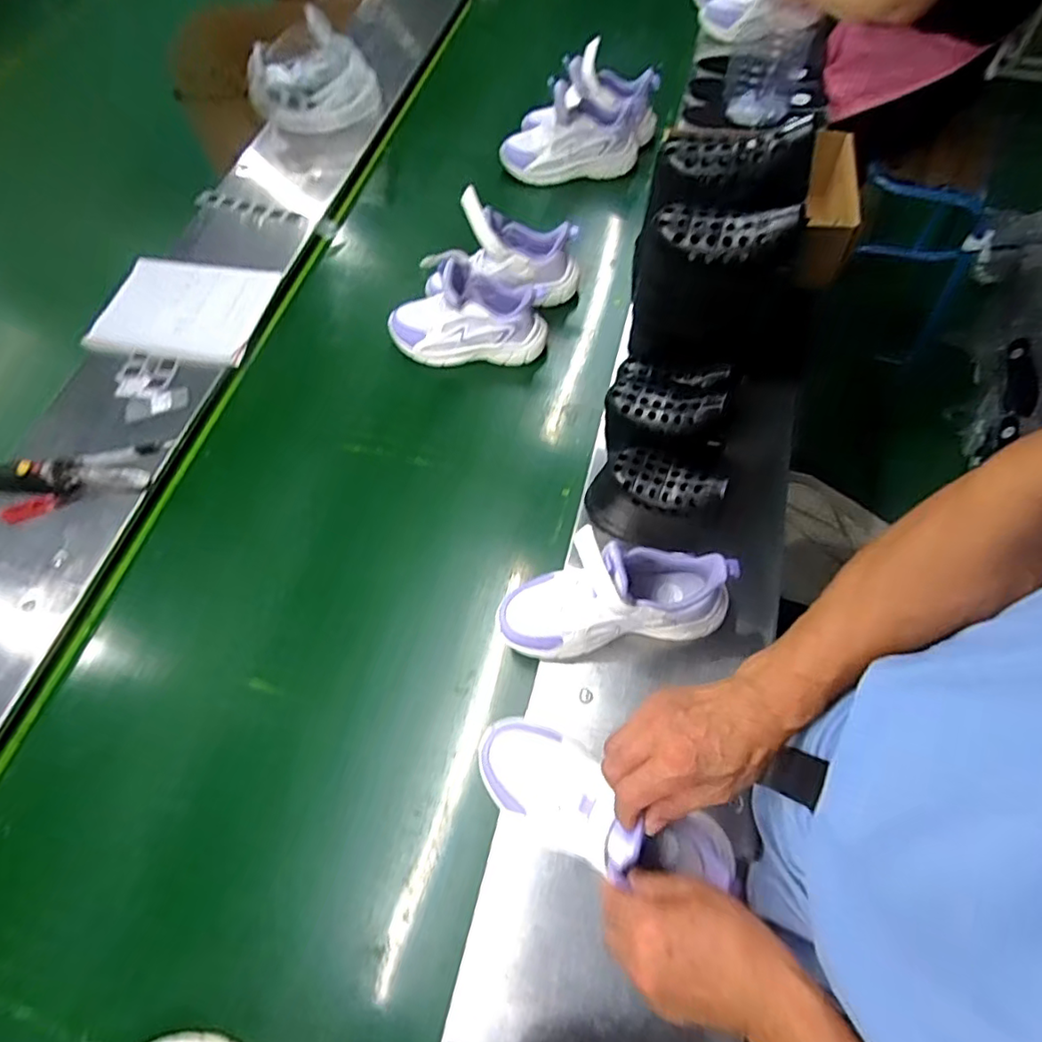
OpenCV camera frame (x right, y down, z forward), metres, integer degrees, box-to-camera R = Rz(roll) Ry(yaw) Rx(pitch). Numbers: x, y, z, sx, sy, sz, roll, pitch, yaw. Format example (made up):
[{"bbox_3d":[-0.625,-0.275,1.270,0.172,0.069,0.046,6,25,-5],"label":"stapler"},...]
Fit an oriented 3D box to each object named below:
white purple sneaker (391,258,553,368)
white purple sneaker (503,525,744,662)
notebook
[{"bbox_3d":[-0.079,-0.295,0.814,0.224,0.120,0.083,-2,65,1],"label":"white purple sneaker"},{"bbox_3d":[0.089,0.058,0.577,0.231,0.127,0.103,-7,60,0],"label":"white purple sneaker"},{"bbox_3d":[-0.526,-0.340,0.910,0.241,0.024,0.201,8,65,6],"label":"notebook"}]

